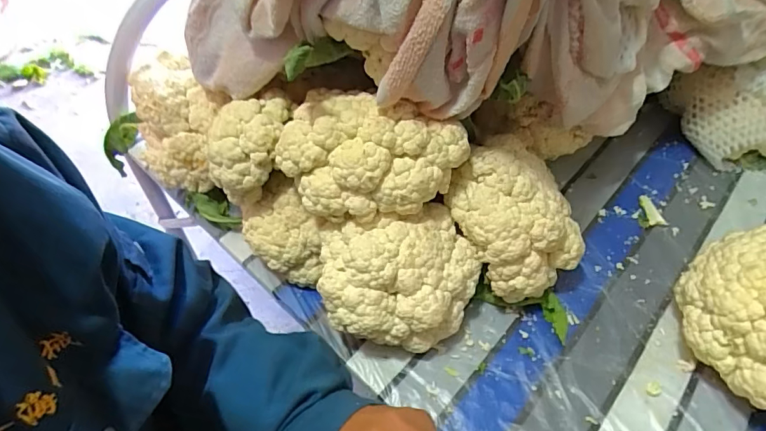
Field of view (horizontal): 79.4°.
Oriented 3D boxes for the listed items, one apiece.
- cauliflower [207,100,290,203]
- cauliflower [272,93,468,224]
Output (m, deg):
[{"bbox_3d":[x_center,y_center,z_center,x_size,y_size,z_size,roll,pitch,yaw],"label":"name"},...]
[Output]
[{"bbox_3d":[-0.134,-0.062,0.459,0.074,0.077,0.075,5,51,3],"label":"cauliflower"},{"bbox_3d":[-0.012,-0.051,0.425,0.162,0.089,0.105,16,52,12],"label":"cauliflower"}]

